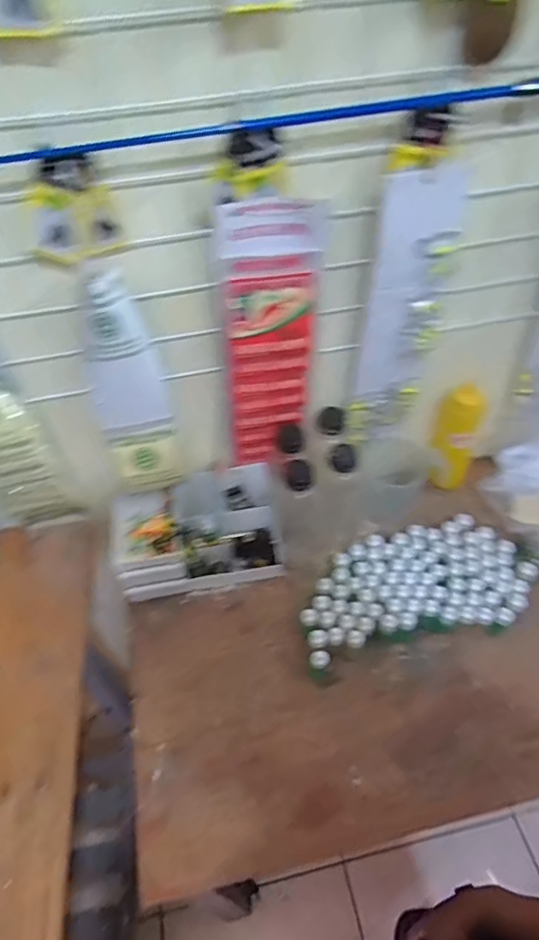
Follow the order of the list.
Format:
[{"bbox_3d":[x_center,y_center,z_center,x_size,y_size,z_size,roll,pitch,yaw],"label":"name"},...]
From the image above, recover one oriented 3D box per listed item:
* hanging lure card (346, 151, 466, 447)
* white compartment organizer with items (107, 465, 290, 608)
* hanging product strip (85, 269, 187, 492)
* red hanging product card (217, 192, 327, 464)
[{"bbox_3d":[0.165,-0.180,0.688,0.101,0.375,0.031,-10,49,-6],"label":"hanging lure card"},{"bbox_3d":[-0.107,0.091,0.819,0.235,0.097,0.144,-9,49,-5],"label":"white compartment organizer with items"},{"bbox_3d":[-0.168,-0.089,0.671,0.087,0.311,0.026,-11,49,-6],"label":"hanging product strip"},{"bbox_3d":[0.005,-0.144,0.673,0.108,0.361,0.024,-6,49,-2],"label":"red hanging product card"}]

